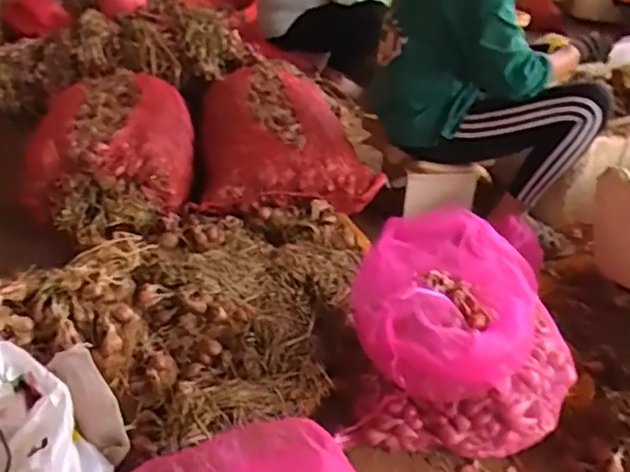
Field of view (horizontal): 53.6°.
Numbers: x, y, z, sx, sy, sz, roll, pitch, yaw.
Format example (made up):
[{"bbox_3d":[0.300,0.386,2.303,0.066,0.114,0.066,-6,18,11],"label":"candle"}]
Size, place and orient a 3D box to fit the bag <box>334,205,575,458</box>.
[{"bbox_3d":[0.255,0.170,1.108,0.361,0.297,0.311,9,32,9],"label":"bag"}]

